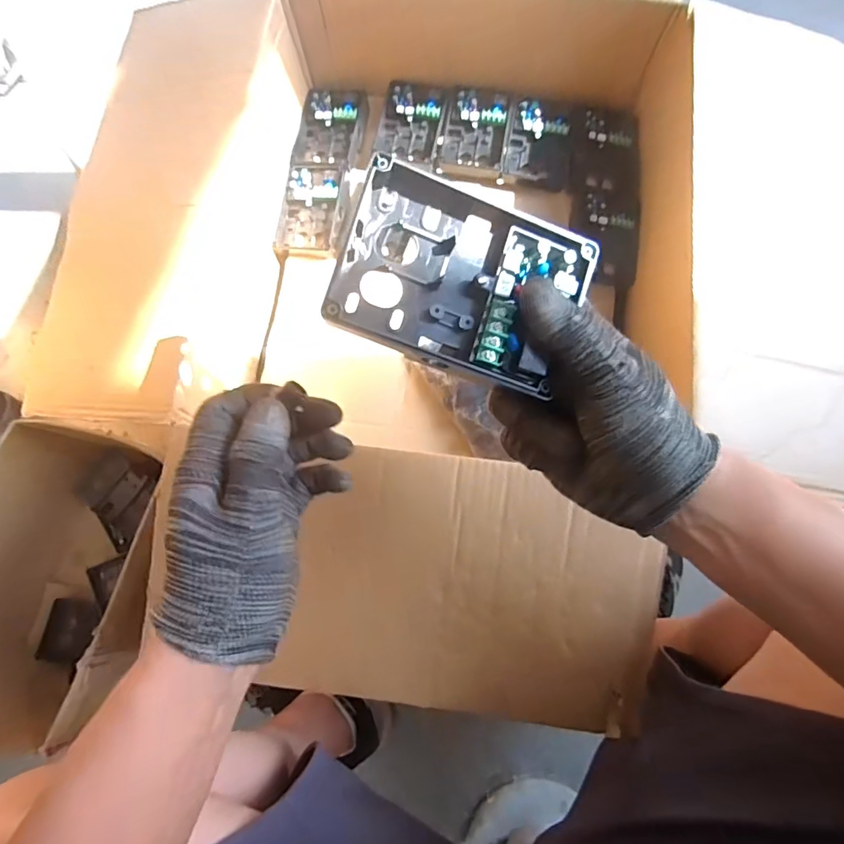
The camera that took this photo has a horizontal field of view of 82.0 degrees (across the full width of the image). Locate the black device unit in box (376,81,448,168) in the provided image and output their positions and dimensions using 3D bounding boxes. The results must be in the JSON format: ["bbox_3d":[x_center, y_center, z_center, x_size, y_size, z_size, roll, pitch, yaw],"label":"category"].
[{"bbox_3d":[-0.013,-0.414,0.674,0.088,0.032,0.110,11,78,4],"label":"black device unit in box"}]

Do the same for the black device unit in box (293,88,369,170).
[{"bbox_3d":[-0.127,-0.404,0.674,0.087,0.032,0.115,10,78,4],"label":"black device unit in box"}]

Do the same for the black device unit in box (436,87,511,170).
[{"bbox_3d":[0.072,-0.401,0.671,0.089,0.035,0.106,9,78,4],"label":"black device unit in box"}]

